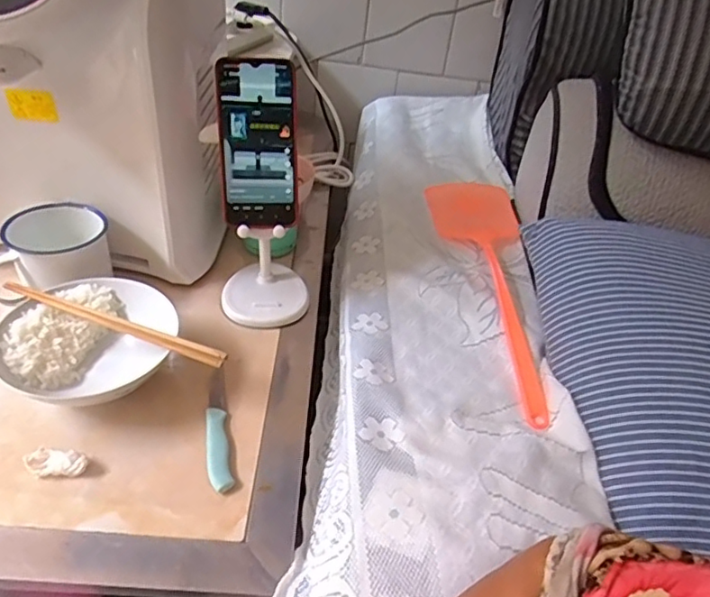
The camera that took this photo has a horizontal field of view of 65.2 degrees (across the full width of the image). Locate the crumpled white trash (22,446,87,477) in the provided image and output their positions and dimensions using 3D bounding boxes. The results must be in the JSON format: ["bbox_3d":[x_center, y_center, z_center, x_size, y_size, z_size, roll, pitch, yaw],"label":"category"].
[{"bbox_3d":[-0.244,0.134,0.454,0.046,0.013,0.022,1,41,-7],"label":"crumpled white trash"}]

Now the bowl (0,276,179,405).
[{"bbox_3d":[-0.245,0.047,0.523,0.148,0.058,0.139,6,41,-1],"label":"bowl"}]

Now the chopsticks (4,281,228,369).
[{"bbox_3d":[-0.220,0.020,0.505,0.226,0.007,0.014,18,40,12],"label":"chopsticks"}]

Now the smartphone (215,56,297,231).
[{"bbox_3d":[-0.096,-0.151,0.551,0.074,0.160,0.012,-3,19,-11],"label":"smartphone"}]

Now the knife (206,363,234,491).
[{"bbox_3d":[-0.125,0.114,0.504,0.020,0.008,0.132,-5,42,-14],"label":"knife"}]

